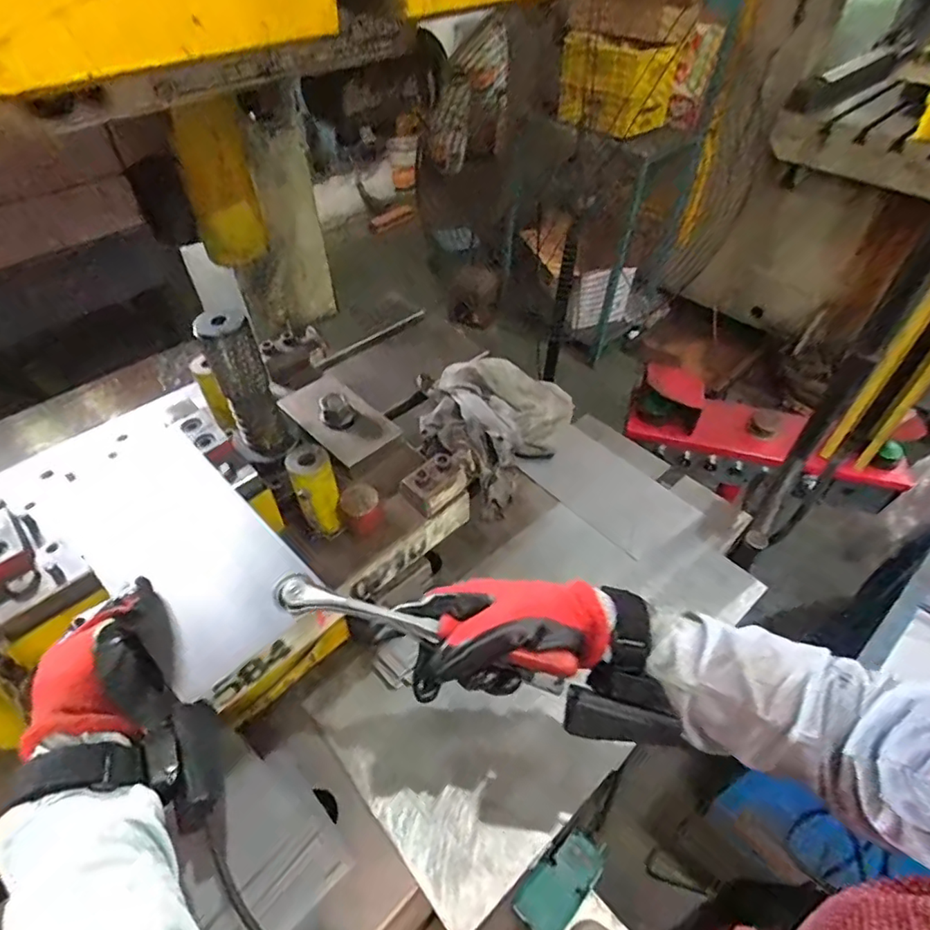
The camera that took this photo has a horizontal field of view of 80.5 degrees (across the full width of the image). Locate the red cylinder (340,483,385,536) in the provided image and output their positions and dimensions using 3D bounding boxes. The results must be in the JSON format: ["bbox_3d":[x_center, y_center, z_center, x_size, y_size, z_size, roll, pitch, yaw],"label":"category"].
[{"bbox_3d":[-0.106,0.045,0.571,0.037,0.039,0.034,-19,50,-16],"label":"red cylinder"}]

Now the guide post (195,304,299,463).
[{"bbox_3d":[-0.217,-0.078,0.543,0.058,0.162,0.055,-23,51,-19],"label":"guide post"}]

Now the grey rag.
[{"bbox_3d":[0.029,-0.070,0.821,0.215,0.065,0.249,29,54,25],"label":"grey rag"}]

